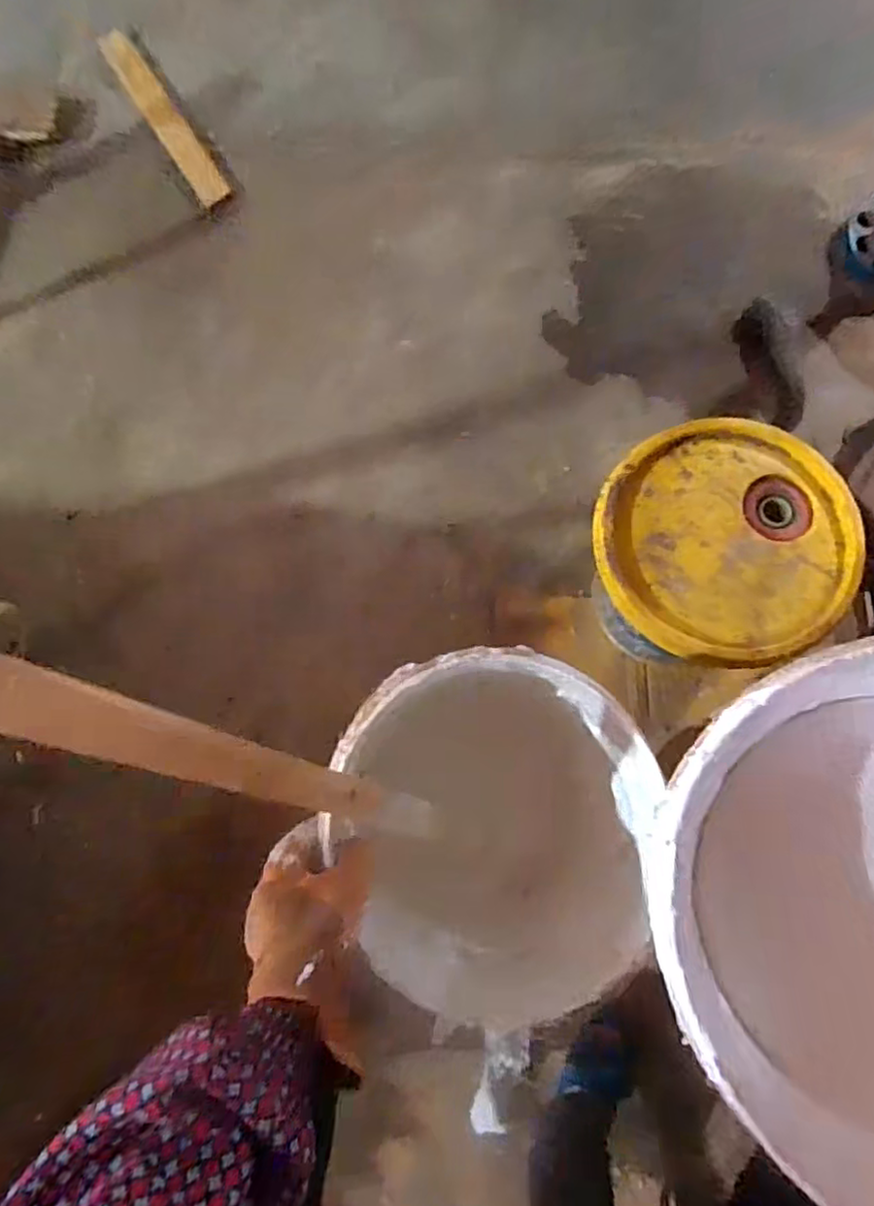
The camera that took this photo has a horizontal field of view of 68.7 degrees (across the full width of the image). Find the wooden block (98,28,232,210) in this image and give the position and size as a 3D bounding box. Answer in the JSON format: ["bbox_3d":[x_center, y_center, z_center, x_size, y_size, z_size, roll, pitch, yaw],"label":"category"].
[{"bbox_3d":[-0.585,-1.035,1.356,0.061,0.024,0.507,-33,78,-2],"label":"wooden block"}]

